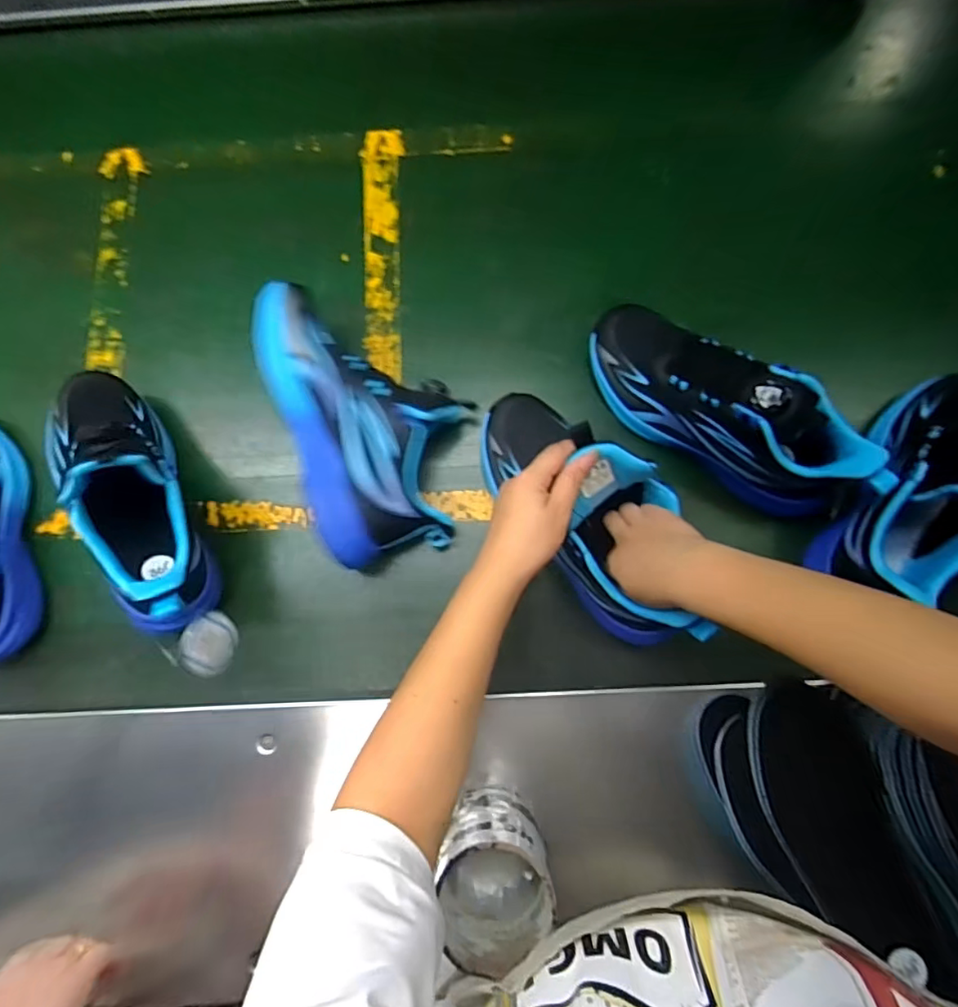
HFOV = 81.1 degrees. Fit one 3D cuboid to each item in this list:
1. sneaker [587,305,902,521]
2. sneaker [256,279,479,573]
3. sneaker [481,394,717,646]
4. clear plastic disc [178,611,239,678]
[{"bbox_3d":[0.218,-0.084,0.498,0.277,0.104,0.085,38,83,8],"label":"sneaker"},{"bbox_3d":[-0.094,-0.080,0.521,0.150,0.111,0.248,-20,80,-2],"label":"sneaker"},{"bbox_3d":[0.094,-0.001,0.474,0.103,0.124,0.260,-29,72,-6],"label":"sneaker"},{"bbox_3d":[-0.224,0.116,0.465,0.005,0.048,0.051,-3,69,31],"label":"clear plastic disc"}]

